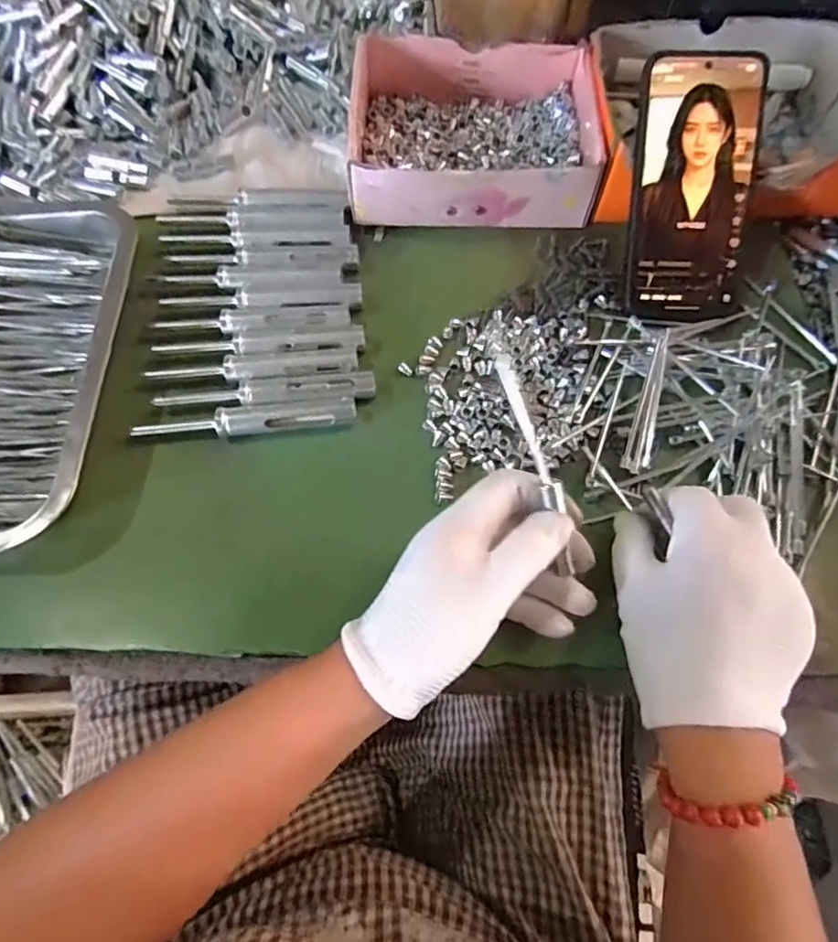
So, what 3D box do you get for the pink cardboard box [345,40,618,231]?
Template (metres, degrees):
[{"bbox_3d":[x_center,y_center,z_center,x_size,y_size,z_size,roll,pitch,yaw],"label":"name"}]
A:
[{"bbox_3d":[0.041,-0.257,0.423,0.172,0.052,0.139,1,69,1],"label":"pink cardboard box"}]

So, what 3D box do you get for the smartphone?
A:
[{"bbox_3d":[0.180,-0.183,0.370,0.076,0.007,0.157,1,103,2],"label":"smartphone"}]

